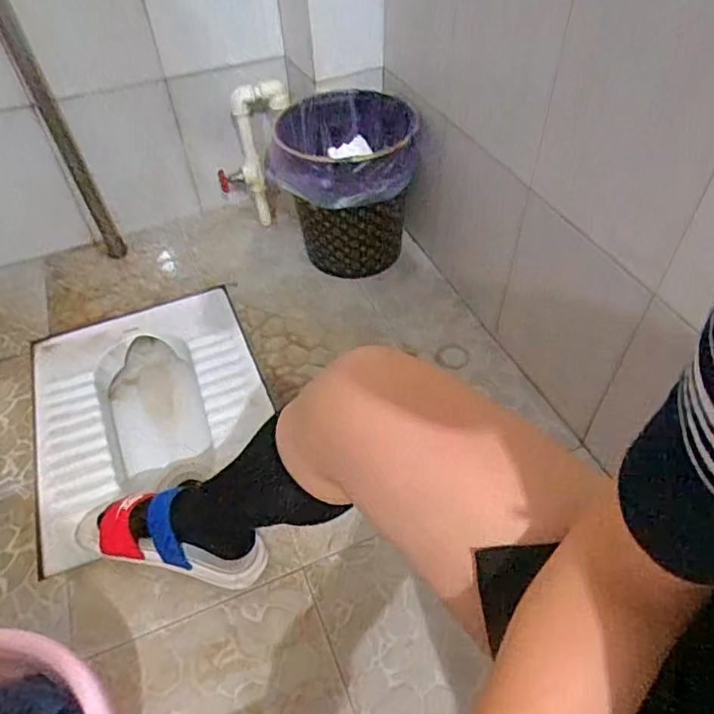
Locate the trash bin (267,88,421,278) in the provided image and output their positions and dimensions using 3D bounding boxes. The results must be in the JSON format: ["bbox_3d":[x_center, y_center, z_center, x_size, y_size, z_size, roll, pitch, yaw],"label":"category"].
[{"bbox_3d":[-0.014,-0.333,1.114,0.255,0.280,0.256,4,48,6],"label":"trash bin"}]

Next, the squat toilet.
[{"bbox_3d":[-0.351,0.124,1.020,0.383,0.165,0.470,-18,50,-13],"label":"squat toilet"}]

